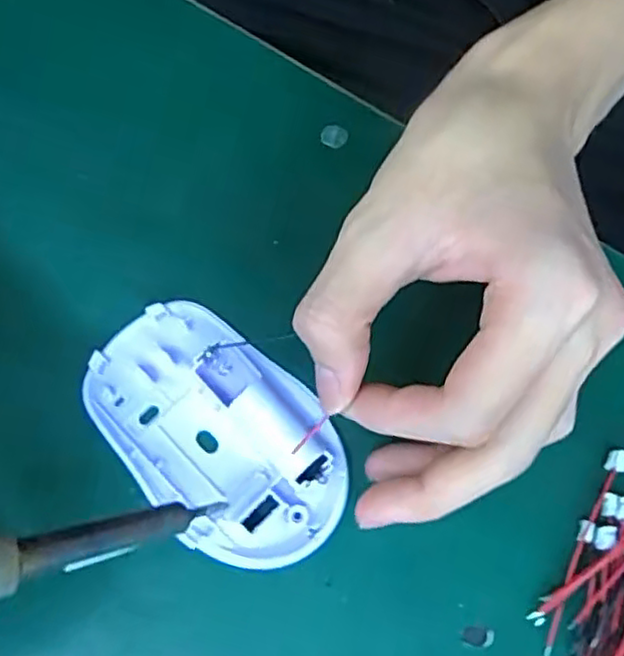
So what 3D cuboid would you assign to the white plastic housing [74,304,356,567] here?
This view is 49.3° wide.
[{"bbox_3d":[-0.032,0.034,0.228,0.060,0.011,0.096,-37,76,-9],"label":"white plastic housing"}]

